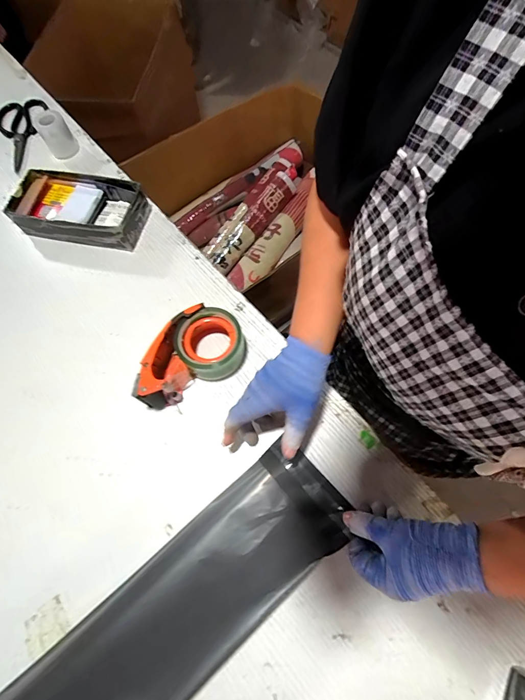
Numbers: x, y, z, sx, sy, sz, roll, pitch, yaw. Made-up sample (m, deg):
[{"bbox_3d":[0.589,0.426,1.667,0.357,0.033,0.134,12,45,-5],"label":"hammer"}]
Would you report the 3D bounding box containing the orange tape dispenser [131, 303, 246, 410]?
[{"bbox_3d":[-0.106,0.006,0.470,0.159,0.062,0.095,-28,70,-9],"label":"orange tape dispenser"}]

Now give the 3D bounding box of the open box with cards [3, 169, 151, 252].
[{"bbox_3d":[-0.320,-0.242,0.583,0.220,0.054,0.123,9,69,6],"label":"open box with cards"}]

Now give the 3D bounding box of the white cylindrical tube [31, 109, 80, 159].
[{"bbox_3d":[-0.406,-0.426,0.651,0.054,0.071,0.056,-31,70,-10],"label":"white cylindrical tube"}]

